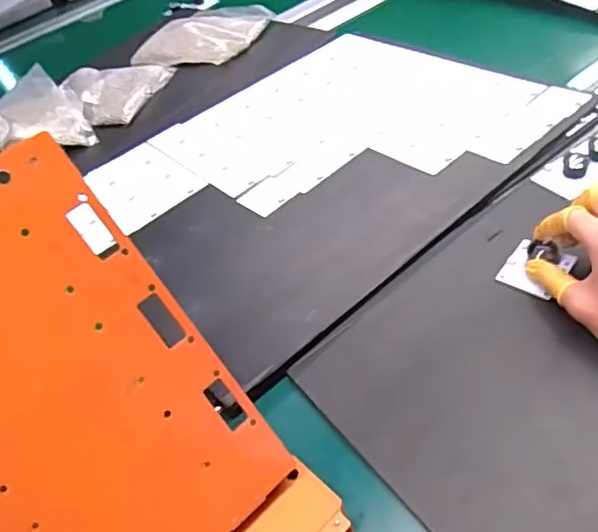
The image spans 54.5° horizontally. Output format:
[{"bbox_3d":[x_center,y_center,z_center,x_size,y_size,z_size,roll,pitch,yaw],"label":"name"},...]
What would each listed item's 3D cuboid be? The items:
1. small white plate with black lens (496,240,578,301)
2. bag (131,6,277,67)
[{"bbox_3d":[0.185,-0.002,0.453,0.044,0.025,0.043,28,53,34],"label":"small white plate with black lens"},{"bbox_3d":[-0.146,-0.349,0.889,0.179,0.034,0.174,16,52,29],"label":"bag"}]

